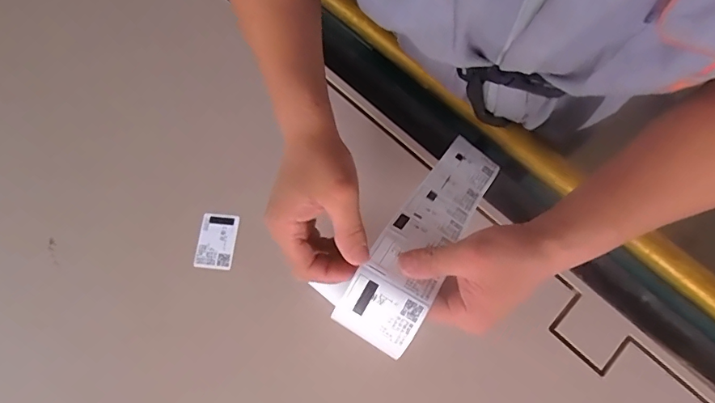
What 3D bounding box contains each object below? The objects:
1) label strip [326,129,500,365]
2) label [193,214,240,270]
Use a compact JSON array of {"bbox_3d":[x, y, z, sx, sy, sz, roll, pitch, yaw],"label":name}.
[{"bbox_3d":[0.072,0.024,0.449,0.064,0.053,0.269,32,39,11],"label":"label strip"},{"bbox_3d":[-0.154,0.043,0.507,0.041,0.005,0.060,7,74,0],"label":"label"}]

